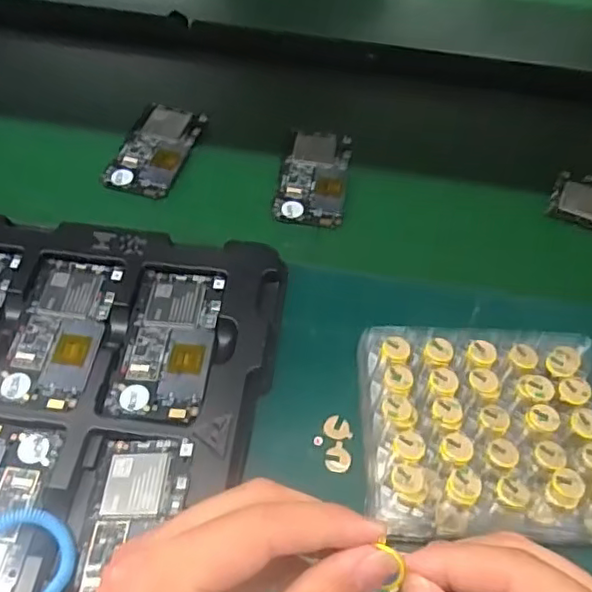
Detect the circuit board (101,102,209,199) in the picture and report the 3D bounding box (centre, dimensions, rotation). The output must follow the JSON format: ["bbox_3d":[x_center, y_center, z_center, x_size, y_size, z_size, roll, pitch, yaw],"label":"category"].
[{"bbox_3d":[-0.137,-0.146,0.598,0.064,0.009,0.126,13,55,7],"label":"circuit board"}]

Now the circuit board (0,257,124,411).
[{"bbox_3d":[-0.178,0.025,0.458,0.066,0.008,0.122,7,54,3],"label":"circuit board"}]

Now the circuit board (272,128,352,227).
[{"bbox_3d":[0.019,-0.116,0.588,0.064,0.008,0.121,8,54,3],"label":"circuit board"}]

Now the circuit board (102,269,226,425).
[{"bbox_3d":[-0.092,0.033,0.450,0.064,0.004,0.125,7,54,2],"label":"circuit board"}]

